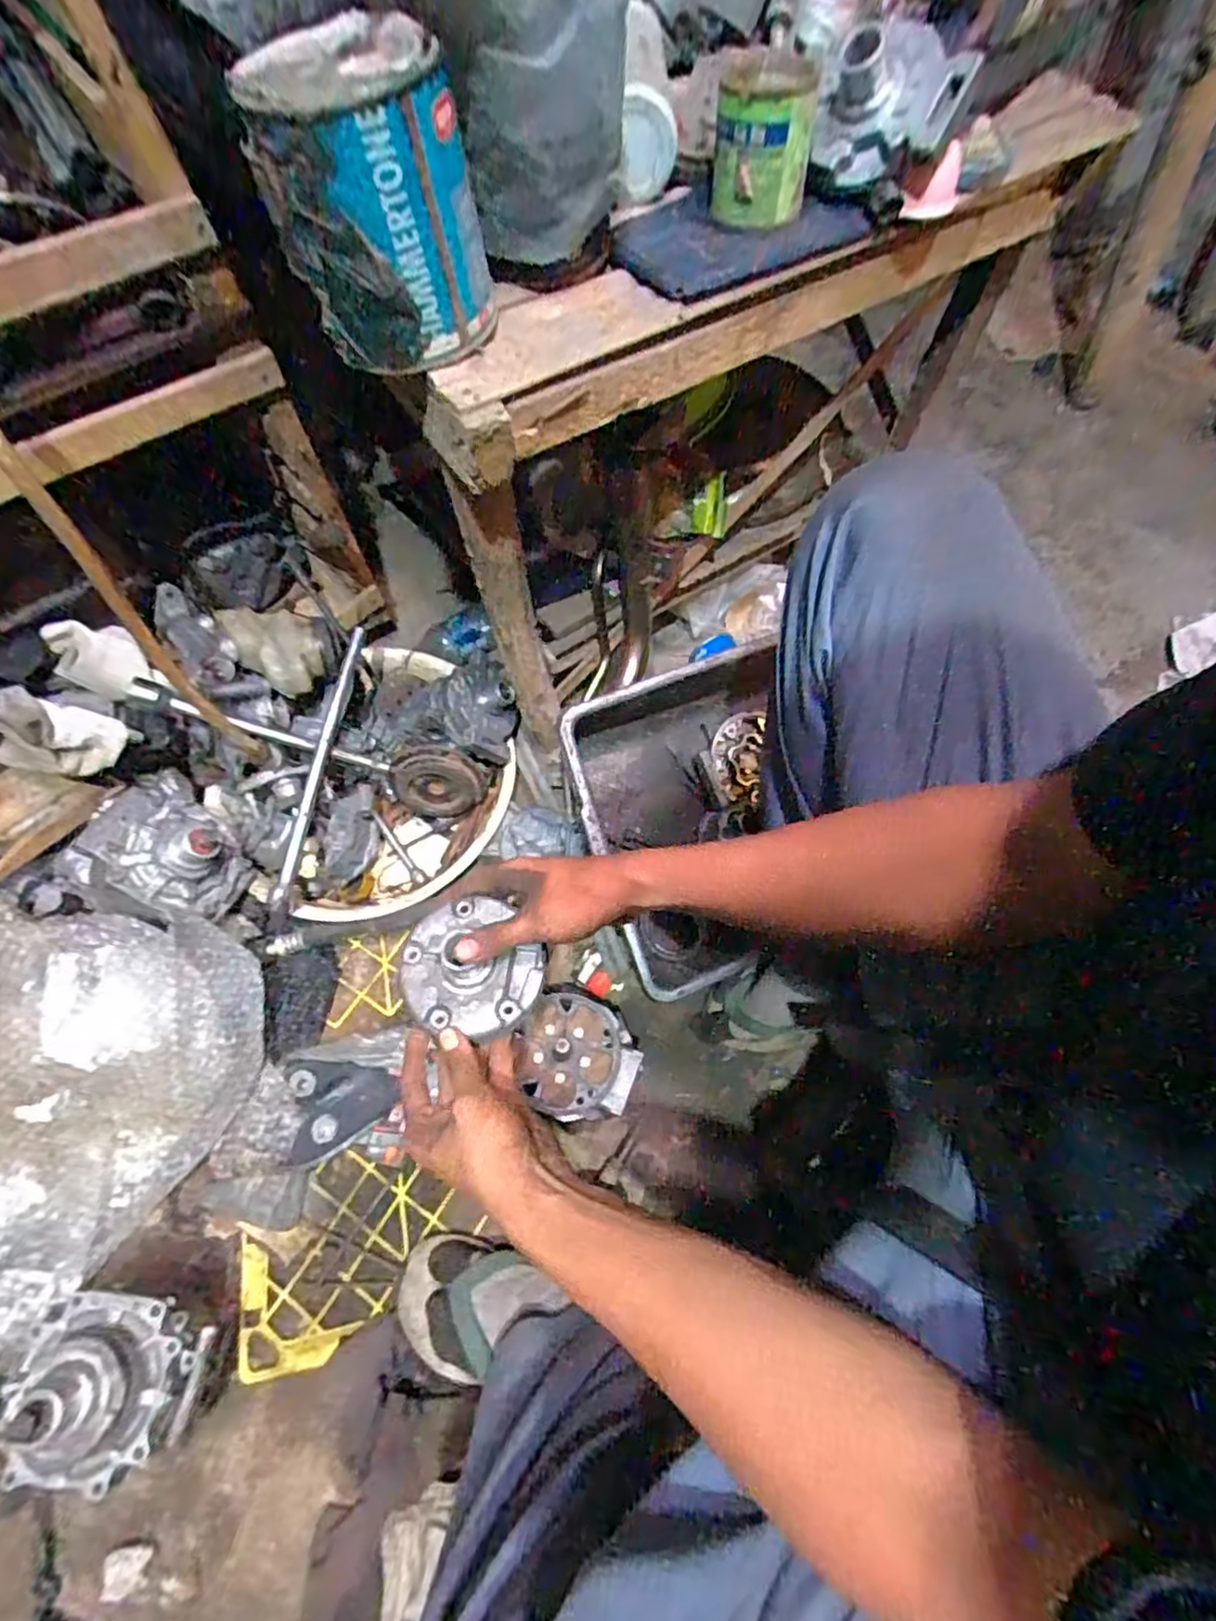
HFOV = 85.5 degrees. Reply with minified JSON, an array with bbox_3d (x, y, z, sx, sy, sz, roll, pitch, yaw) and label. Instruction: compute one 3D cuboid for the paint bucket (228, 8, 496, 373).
[{"bbox_3d":[-0.133,-0.353,0.385,0.112,0.122,0.105,-10,66,-3],"label":"paint bucket"}]

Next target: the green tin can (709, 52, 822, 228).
[{"bbox_3d":[0.110,-0.476,0.468,0.070,0.065,0.084,8,66,5],"label":"green tin can"}]

